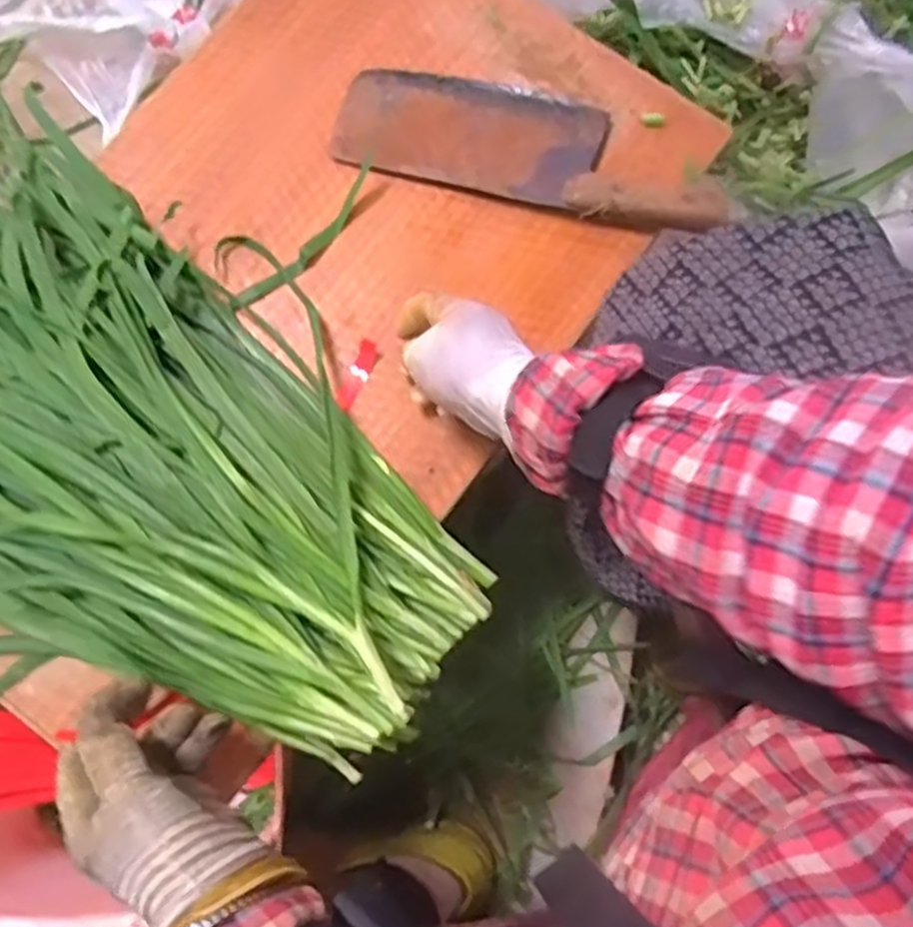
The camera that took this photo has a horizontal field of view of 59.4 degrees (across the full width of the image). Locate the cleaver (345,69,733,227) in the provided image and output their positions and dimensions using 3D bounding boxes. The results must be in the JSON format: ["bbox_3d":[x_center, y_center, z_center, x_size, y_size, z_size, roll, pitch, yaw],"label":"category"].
[{"bbox_3d":[0.055,-0.226,0.568,0.280,0.024,0.083,13,77,2],"label":"cleaver"}]

